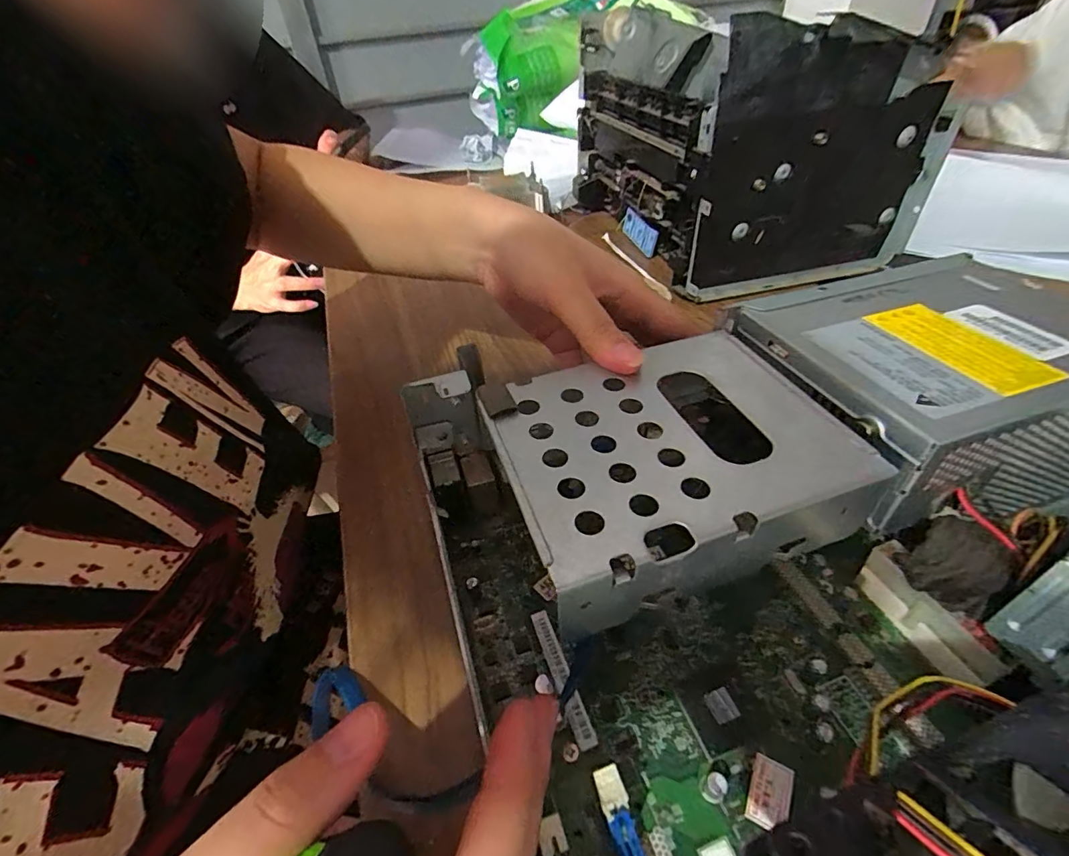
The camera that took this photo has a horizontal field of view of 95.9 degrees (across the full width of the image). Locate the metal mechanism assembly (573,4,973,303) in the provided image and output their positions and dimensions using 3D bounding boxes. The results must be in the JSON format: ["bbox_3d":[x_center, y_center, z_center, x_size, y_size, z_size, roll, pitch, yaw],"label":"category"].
[{"bbox_3d":[0.188,-0.299,0.489,0.214,0.175,0.325,-13,44,-8],"label":"metal mechanism assembly"}]

